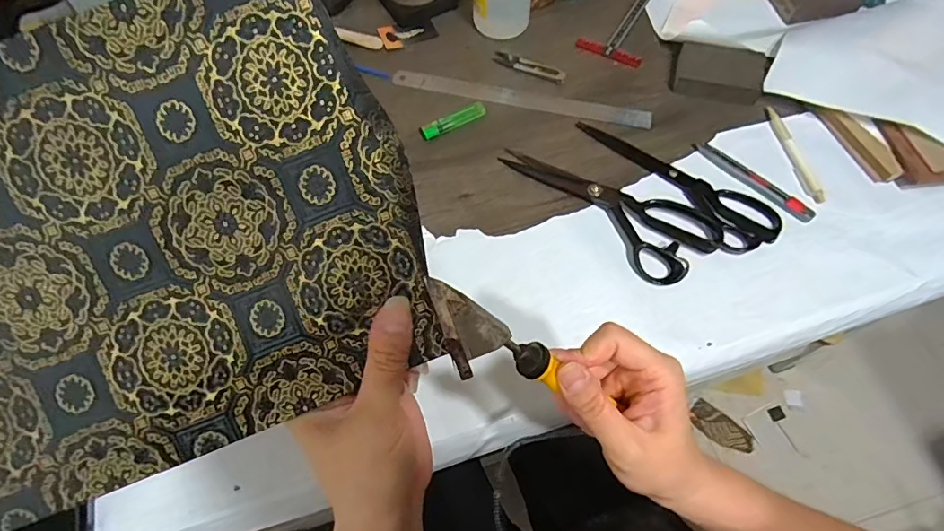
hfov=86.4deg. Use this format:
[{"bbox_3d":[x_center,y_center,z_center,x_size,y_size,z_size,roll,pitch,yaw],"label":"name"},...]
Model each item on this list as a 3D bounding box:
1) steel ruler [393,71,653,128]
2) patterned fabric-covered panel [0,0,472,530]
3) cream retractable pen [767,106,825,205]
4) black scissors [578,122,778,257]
[{"bbox_3d":[0.060,-0.208,0.630,0.321,0.007,0.031,13,58,9],"label":"steel ruler"},{"bbox_3d":[-0.160,-0.003,0.230,0.265,0.010,0.199,-19,102,-3],"label":"patterned fabric-covered panel"},{"bbox_3d":[0.367,-0.129,0.574,0.016,0.007,0.136,-6,62,-3],"label":"cream retractable pen"},{"bbox_3d":[0.226,-0.104,0.564,0.072,0.011,0.242,-38,68,-18],"label":"black scissors"}]

